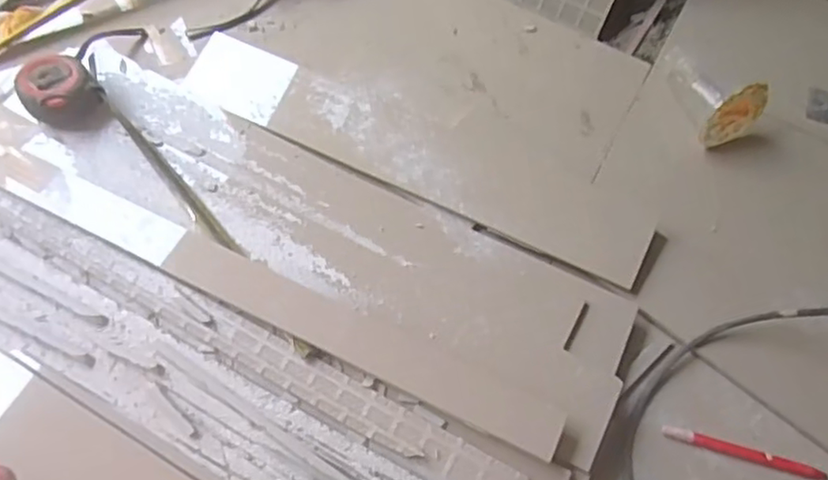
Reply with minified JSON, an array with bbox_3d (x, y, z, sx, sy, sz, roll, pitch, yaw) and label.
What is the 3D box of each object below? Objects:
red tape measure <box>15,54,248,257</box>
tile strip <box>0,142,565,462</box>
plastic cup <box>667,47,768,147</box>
[{"bbox_3d":[-0.255,-0.069,0.542,0.066,0.044,0.255,-39,73,-16],"label":"red tape measure"},{"bbox_3d":[-0.160,0.023,0.519,0.590,0.017,0.042,25,59,9],"label":"tile strip"},{"bbox_3d":[0.306,-0.156,0.633,0.066,0.061,0.104,-12,68,-7],"label":"plastic cup"}]

